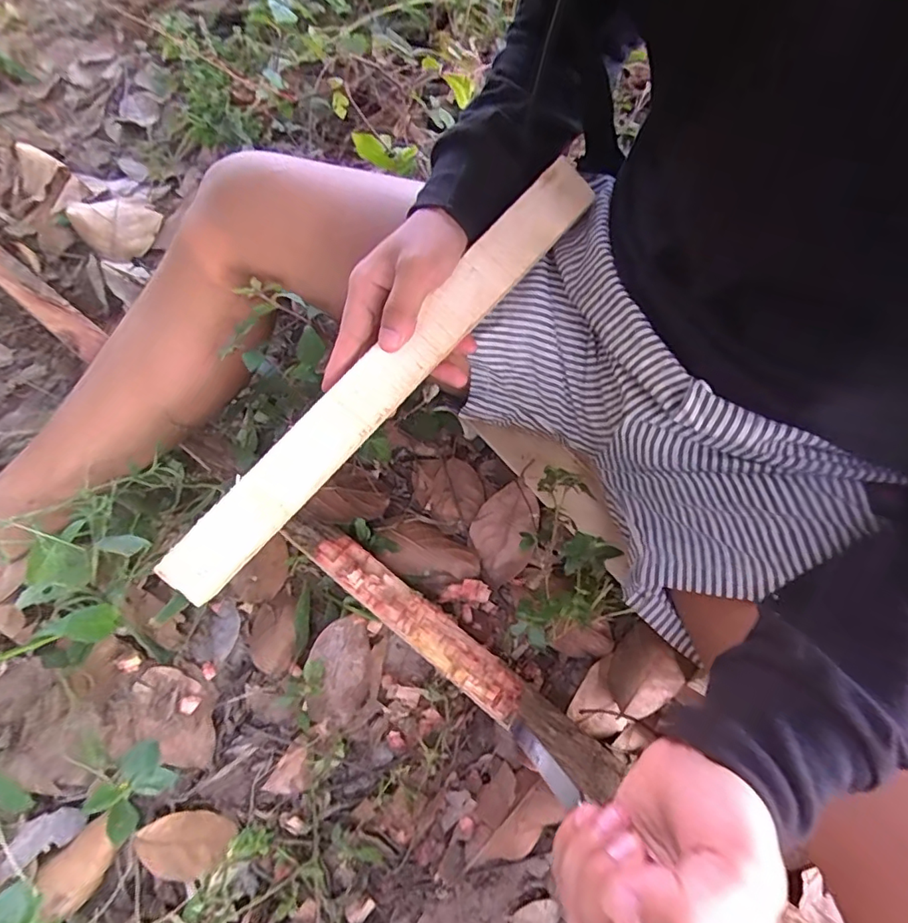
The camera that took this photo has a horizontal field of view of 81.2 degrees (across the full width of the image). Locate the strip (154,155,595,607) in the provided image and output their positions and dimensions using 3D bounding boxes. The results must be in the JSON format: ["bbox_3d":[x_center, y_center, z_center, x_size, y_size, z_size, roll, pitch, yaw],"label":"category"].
[{"bbox_3d":[-0.046,-0.058,0.360,0.040,0.011,0.384,44,86,-9],"label":"strip"}]

